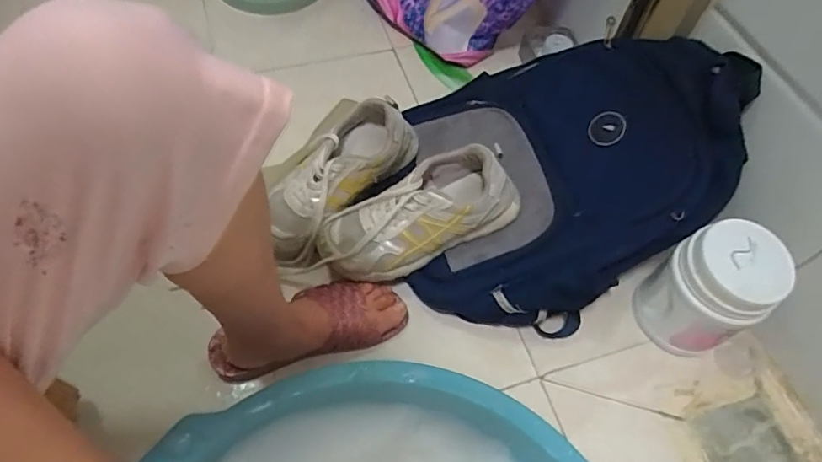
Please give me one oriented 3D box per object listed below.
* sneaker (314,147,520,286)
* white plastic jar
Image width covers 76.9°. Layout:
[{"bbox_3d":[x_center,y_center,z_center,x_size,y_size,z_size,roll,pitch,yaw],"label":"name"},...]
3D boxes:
[{"bbox_3d":[0.006,-0.020,0.638,0.241,0.086,0.095,-26,61,0],"label":"sneaker"},{"bbox_3d":[0.342,0.072,0.606,0.101,0.168,0.091,19,60,7],"label":"white plastic jar"}]

